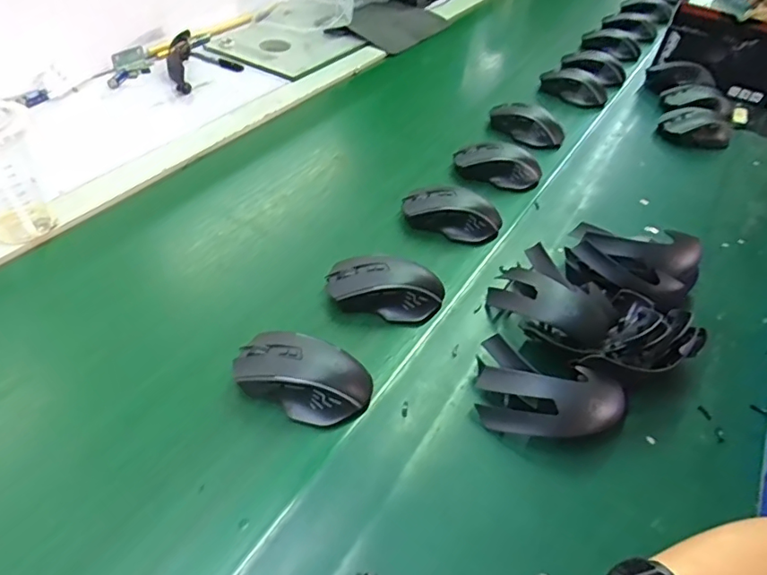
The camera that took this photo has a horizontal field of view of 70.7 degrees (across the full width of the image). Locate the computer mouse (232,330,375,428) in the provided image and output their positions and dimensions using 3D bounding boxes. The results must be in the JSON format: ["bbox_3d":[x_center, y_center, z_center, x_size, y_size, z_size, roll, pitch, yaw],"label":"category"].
[{"bbox_3d":[-0.069,0.072,0.460,0.117,0.036,0.068,14,45,8],"label":"computer mouse"}]

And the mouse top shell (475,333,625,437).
[{"bbox_3d":[0.134,0.093,0.446,0.117,0.052,0.058,18,45,11],"label":"mouse top shell"}]

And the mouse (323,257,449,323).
[{"bbox_3d":[0.002,-0.003,0.546,0.119,0.038,0.060,13,44,6],"label":"mouse"}]

